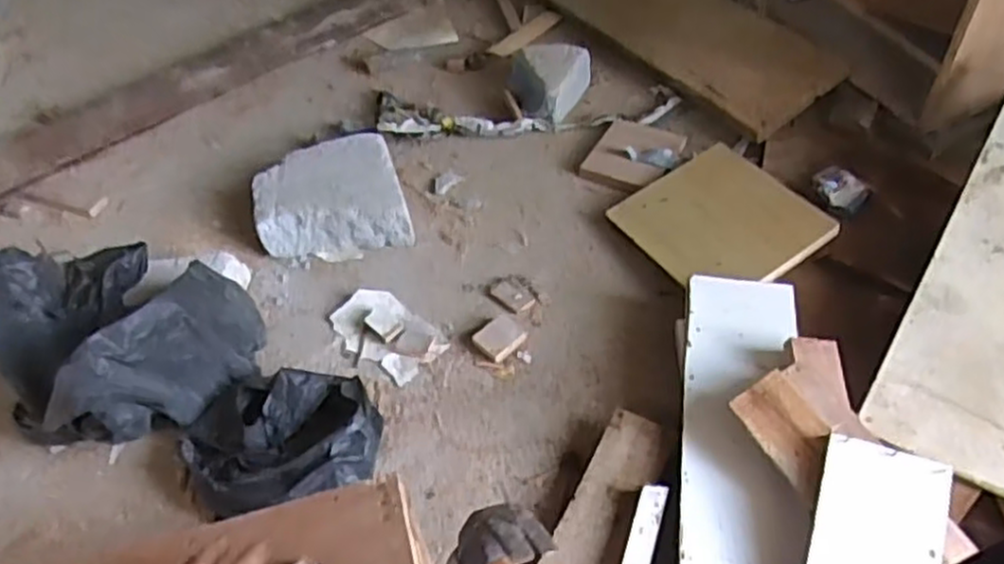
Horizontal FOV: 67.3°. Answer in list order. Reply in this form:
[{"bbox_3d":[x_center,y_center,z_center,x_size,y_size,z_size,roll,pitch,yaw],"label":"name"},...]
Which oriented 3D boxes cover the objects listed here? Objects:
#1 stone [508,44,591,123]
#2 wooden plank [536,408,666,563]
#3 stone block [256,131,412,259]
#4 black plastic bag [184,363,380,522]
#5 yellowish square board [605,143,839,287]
[{"bbox_3d":[0.074,-0.309,1.184,0.125,0.069,0.124,-3,50,3],"label":"stone"},{"bbox_3d":[0.081,0.253,0.726,0.067,0.012,0.280,21,61,19],"label":"wooden plank"},{"bbox_3d":[-0.240,-0.122,1.060,0.204,0.067,0.188,-11,50,-4],"label":"stone block"},{"bbox_3d":[-0.239,0.171,0.825,0.210,0.063,0.148,-8,50,-1],"label":"black plastic bag"},{"bbox_3d":[0.280,-0.080,0.978,0.191,0.011,0.229,-34,47,-6],"label":"yellowish square board"}]

